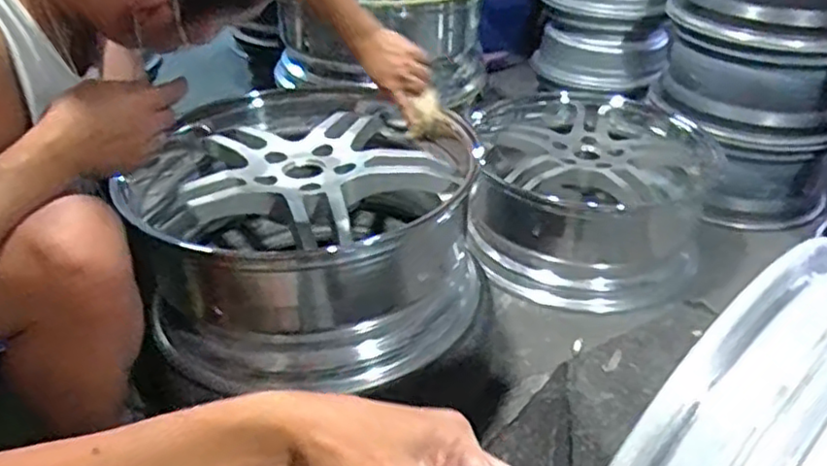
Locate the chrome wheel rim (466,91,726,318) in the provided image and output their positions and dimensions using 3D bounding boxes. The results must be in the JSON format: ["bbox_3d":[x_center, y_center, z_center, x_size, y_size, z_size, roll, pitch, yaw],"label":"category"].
[{"bbox_3d":[0.364,-0.090,1.469,0.465,0.303,0.465,4,34,6],"label":"chrome wheel rim"}]

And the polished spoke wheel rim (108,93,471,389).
[{"bbox_3d":[-0.160,-0.030,1.032,0.478,0.203,0.495,0,33,0],"label":"polished spoke wheel rim"}]

